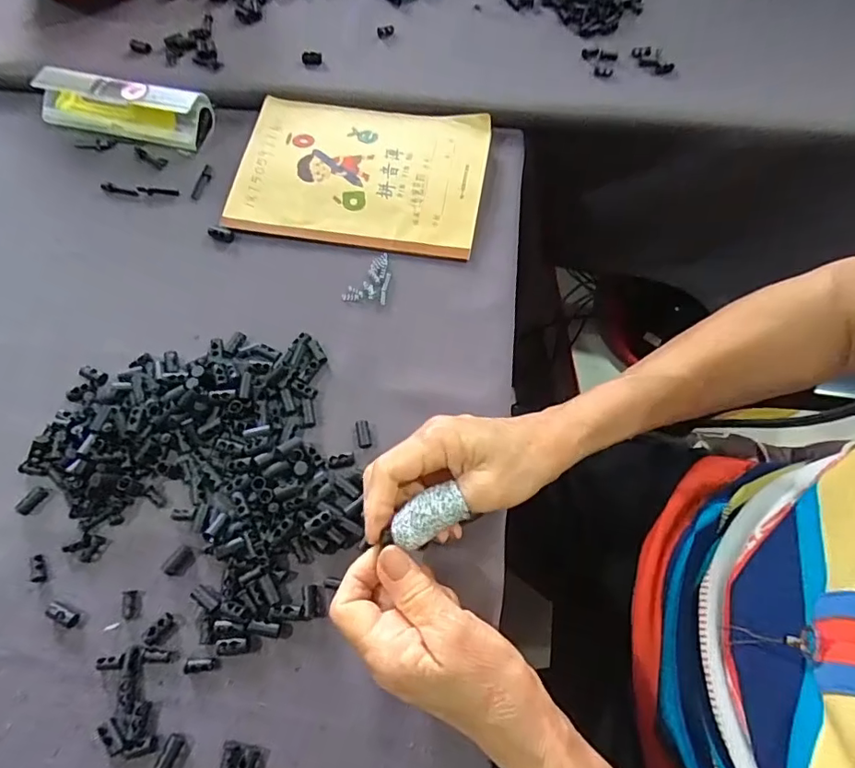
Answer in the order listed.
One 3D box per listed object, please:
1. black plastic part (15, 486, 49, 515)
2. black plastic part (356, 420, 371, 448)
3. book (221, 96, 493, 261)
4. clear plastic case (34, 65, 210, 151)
[{"bbox_3d":[-0.260,0.077,0.339,0.009,0.004,0.020,34,72,14],"label":"black plastic part"},{"bbox_3d":[-0.044,0.034,0.354,0.009,0.005,0.020,-10,68,-3],"label":"black plastic part"},{"bbox_3d":[-0.057,-0.182,0.437,0.204,0.006,0.140,9,68,5],"label":"book"},{"bbox_3d":[-0.273,-0.248,0.463,0.153,0.034,0.043,12,68,7],"label":"clear plastic case"}]

